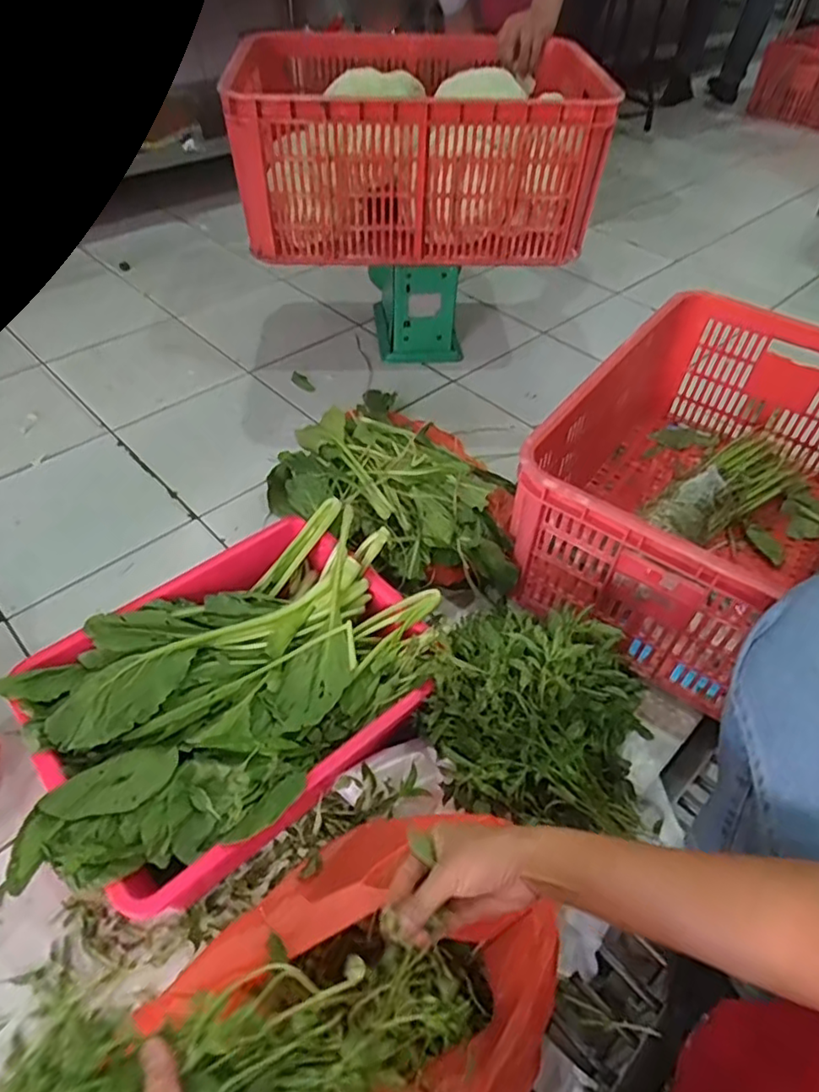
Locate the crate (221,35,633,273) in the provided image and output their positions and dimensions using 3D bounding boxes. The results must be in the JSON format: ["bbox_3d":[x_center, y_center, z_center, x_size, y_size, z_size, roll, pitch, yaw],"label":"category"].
[{"bbox_3d":[0.020,-0.729,1.144,0.583,0.253,0.444,1,48,0],"label":"crate"}]

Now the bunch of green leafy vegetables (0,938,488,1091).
[{"bbox_3d":[-0.100,0.303,0.366,0.293,0.048,0.100,-6,48,-18],"label":"bunch of green leafy vegetables"}]

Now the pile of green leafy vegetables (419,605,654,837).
[{"bbox_3d":[0.145,0.176,0.681,0.238,0.159,0.208,7,48,5],"label":"pile of green leafy vegetables"}]

